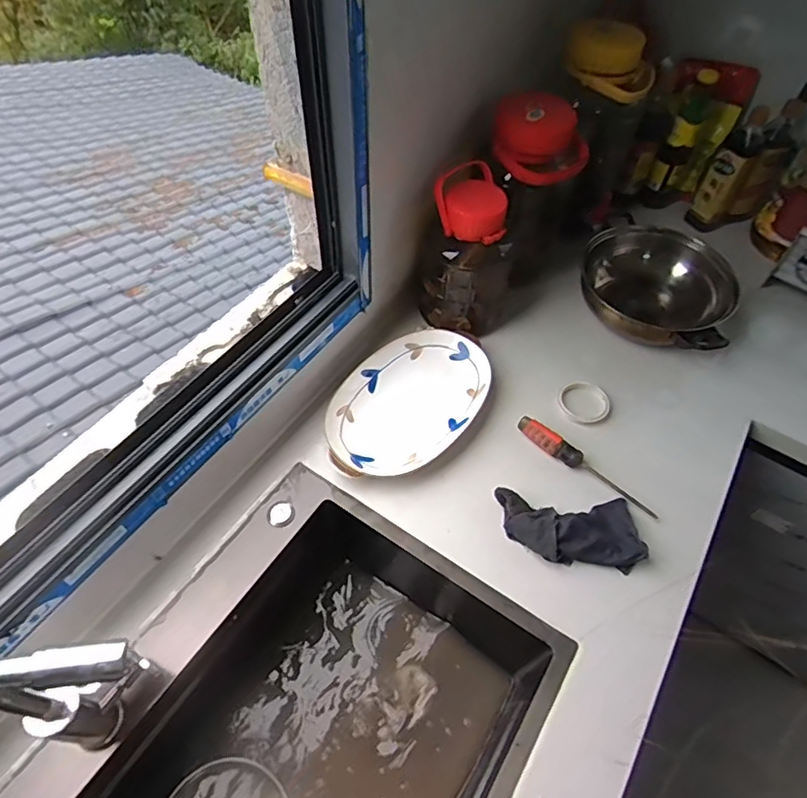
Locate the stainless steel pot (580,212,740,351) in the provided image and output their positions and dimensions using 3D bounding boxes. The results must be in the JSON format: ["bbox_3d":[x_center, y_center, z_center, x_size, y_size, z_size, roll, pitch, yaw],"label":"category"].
[{"bbox_3d":[0.448,-0.192,0.980,0.262,0.107,0.260,1,54,-2],"label":"stainless steel pot"}]

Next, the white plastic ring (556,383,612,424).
[{"bbox_3d":[0.290,0.004,0.868,0.080,0.015,0.076,1,54,-2],"label":"white plastic ring"}]

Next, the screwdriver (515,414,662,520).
[{"bbox_3d":[0.268,0.094,0.793,0.229,0.034,0.026,33,59,20],"label":"screwdriver"}]

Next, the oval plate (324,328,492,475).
[{"bbox_3d":[0.008,0.008,0.854,0.301,0.038,0.206,-32,62,-23],"label":"oval plate"}]

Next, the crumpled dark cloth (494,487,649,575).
[{"bbox_3d":[0.225,0.176,0.735,0.188,0.032,0.100,2,54,-1],"label":"crumpled dark cloth"}]

